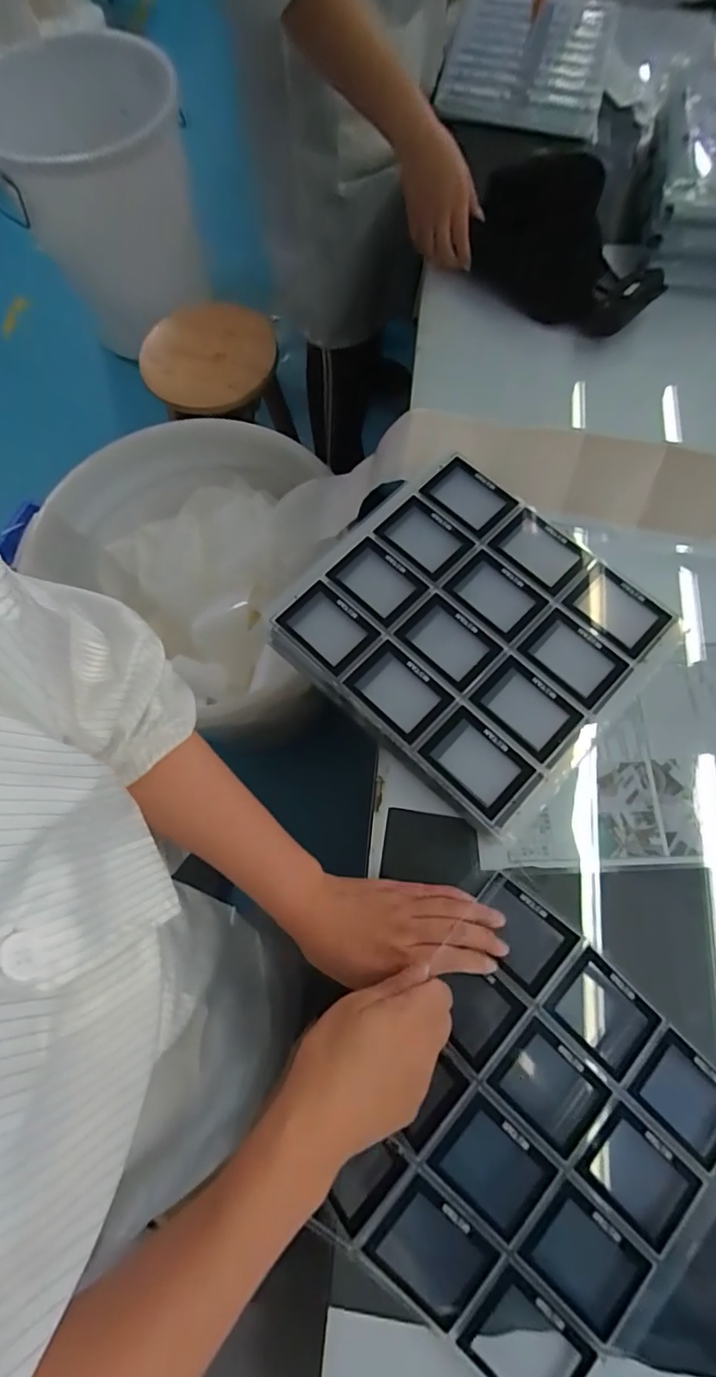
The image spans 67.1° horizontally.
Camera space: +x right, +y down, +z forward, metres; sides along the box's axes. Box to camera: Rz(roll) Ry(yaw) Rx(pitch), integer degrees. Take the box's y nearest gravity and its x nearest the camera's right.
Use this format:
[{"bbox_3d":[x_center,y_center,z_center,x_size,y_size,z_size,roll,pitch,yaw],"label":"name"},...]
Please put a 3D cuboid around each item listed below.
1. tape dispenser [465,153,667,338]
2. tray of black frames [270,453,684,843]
[{"bbox_3d":[0.268,-0.553,0.693,0.089,0.148,0.260,-36,75,-9],"label":"tape dispenser"},{"bbox_3d":[0.106,-0.059,0.518,0.289,0.024,0.271,41,78,13],"label":"tray of black frames"}]

